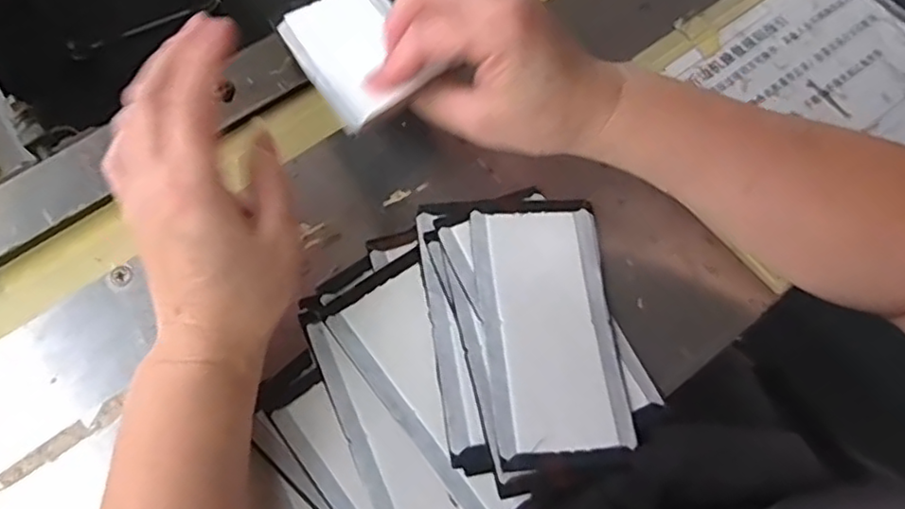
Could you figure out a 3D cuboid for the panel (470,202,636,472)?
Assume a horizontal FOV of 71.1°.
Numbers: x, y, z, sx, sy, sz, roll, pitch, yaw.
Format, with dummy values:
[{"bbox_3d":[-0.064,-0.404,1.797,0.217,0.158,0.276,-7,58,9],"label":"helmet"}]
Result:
[{"bbox_3d":[0.051,0.036,0.334,0.071,0.020,0.138,-4,69,-3],"label":"panel"}]

